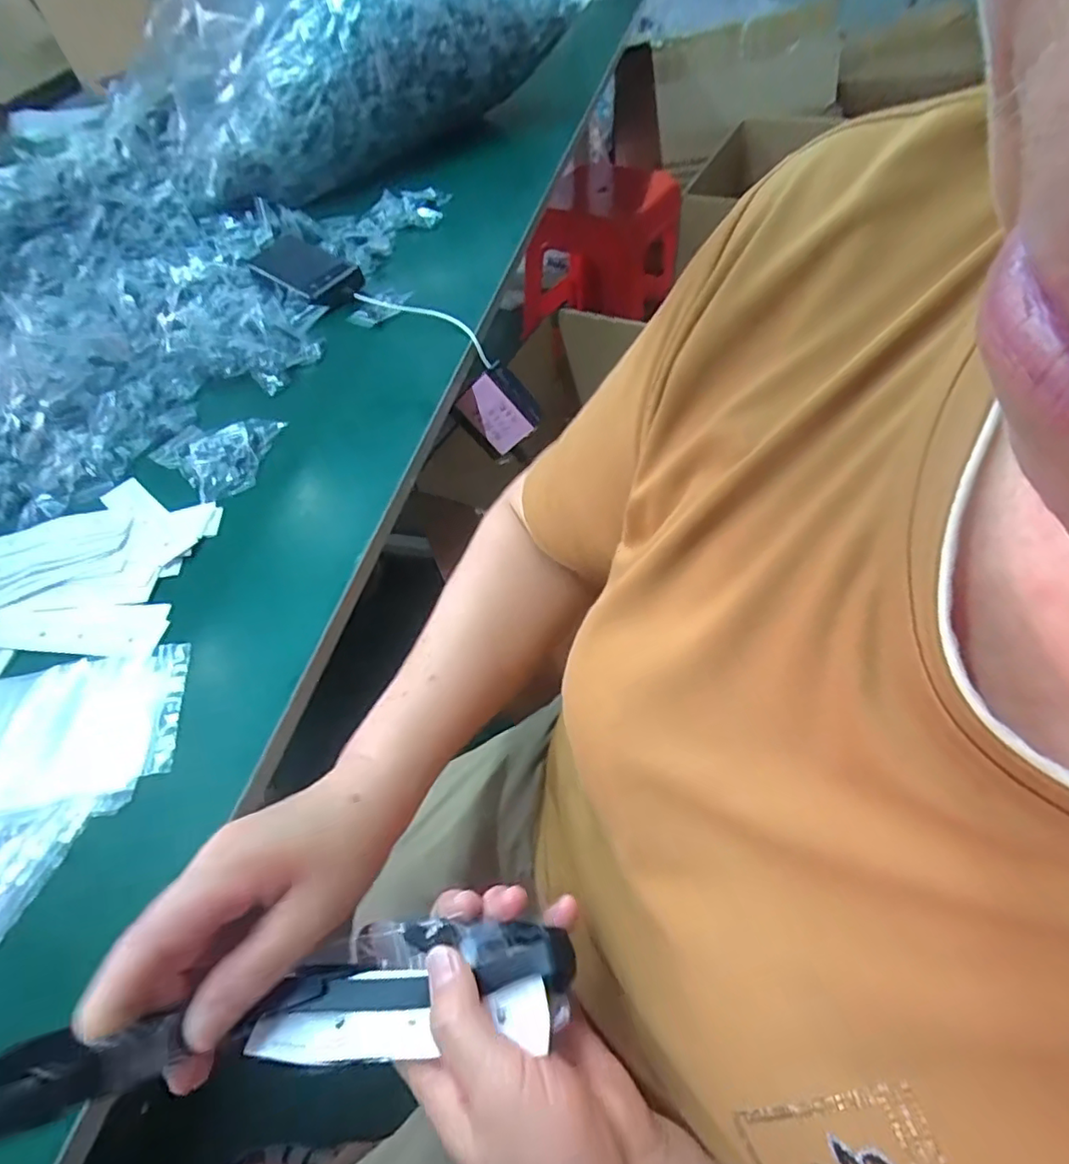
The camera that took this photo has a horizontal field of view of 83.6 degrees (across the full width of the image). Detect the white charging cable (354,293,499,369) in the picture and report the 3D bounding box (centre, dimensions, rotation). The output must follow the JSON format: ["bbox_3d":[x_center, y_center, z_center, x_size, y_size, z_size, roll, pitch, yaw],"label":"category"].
[{"bbox_3d":[-0.120,-0.292,0.660,0.211,0.014,0.035,35,63,25],"label":"white charging cable"}]

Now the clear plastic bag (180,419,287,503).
[{"bbox_3d":[-0.273,-0.119,0.544,0.092,0.023,0.076,-36,59,-19],"label":"clear plastic bag"}]

